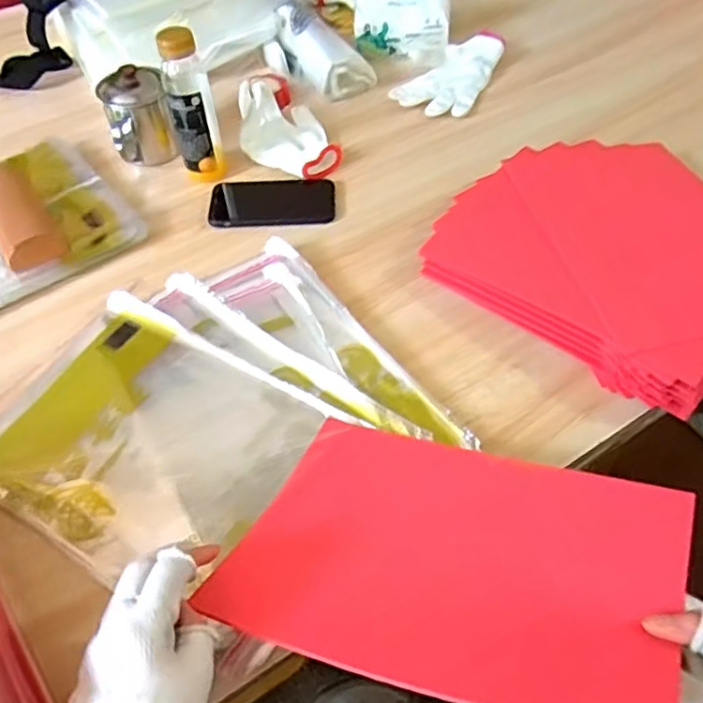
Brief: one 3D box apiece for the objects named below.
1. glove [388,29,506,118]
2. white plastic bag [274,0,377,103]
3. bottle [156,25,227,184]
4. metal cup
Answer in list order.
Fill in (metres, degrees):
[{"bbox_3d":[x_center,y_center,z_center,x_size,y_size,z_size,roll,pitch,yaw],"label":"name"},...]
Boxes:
[{"bbox_3d":[0.149,-0.409,0.928,0.112,0.029,0.196,27,58,20],"label":"glove"},{"bbox_3d":[-0.054,-0.448,0.937,0.077,0.050,0.190,-30,70,-20],"label":"white plastic bag"},{"bbox_3d":[-0.187,-0.285,0.750,0.051,0.170,0.055,-10,53,-6],"label":"bottle"},{"bbox_3d":[-0.271,-0.296,0.811,0.075,0.091,0.077,-19,54,-12],"label":"metal cup"}]

